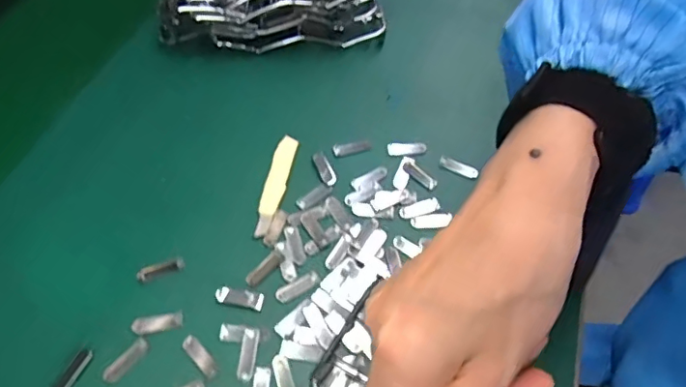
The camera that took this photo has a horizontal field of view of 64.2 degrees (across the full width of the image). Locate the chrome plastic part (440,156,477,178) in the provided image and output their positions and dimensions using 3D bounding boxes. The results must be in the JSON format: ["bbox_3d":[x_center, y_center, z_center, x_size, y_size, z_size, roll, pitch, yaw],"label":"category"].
[{"bbox_3d":[0.082,-0.019,0.387,0.028,0.004,0.008,24,58,15],"label":"chrome plastic part"}]

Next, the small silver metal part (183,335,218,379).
[{"bbox_3d":[-0.080,0.091,0.307,0.009,0.004,0.029,-36,63,-24],"label":"small silver metal part"}]

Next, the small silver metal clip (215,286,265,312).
[{"bbox_3d":[-0.062,0.062,0.328,0.029,0.004,0.011,11,55,6],"label":"small silver metal clip"}]

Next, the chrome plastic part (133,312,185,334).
[{"bbox_3d":[-0.107,0.074,0.315,0.028,0.004,0.011,-9,56,-8],"label":"chrome plastic part"}]

